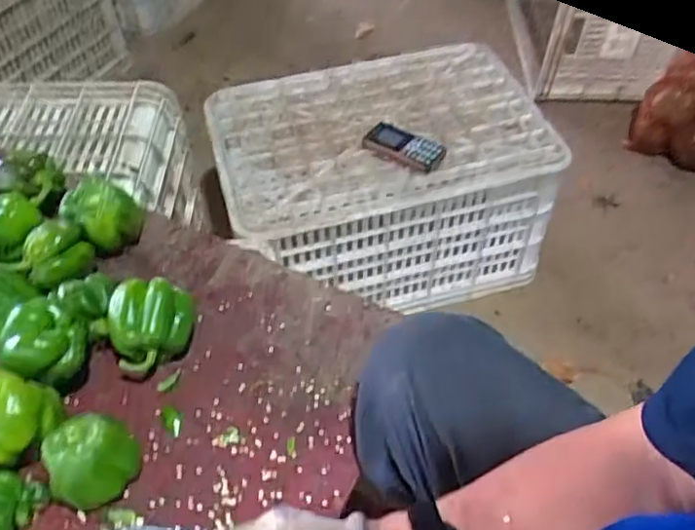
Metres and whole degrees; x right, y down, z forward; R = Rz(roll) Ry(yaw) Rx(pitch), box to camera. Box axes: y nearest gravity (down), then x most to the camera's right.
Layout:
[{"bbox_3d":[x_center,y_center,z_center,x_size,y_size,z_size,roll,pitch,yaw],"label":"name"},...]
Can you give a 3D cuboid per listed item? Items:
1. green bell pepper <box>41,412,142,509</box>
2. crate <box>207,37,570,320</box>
[{"bbox_3d":[-0.225,0.173,0.556,0.074,0.065,0.071,14,52,10],"label":"green bell pepper"},{"bbox_3d":[0.047,-0.138,1.087,0.505,0.276,0.355,-14,53,-12],"label":"crate"}]

